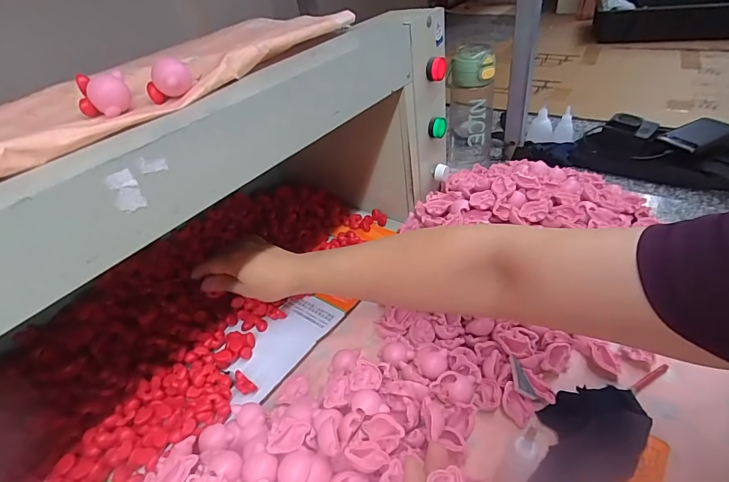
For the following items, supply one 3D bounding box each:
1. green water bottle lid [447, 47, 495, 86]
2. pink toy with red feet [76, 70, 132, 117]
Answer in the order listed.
[{"bbox_3d":[0.166,-0.272,0.607,0.074,0.054,0.057,2,40,12],"label":"green water bottle lid"},{"bbox_3d":[-0.200,-0.113,0.297,0.033,0.027,0.023,-15,39,-9],"label":"pink toy with red feet"}]

